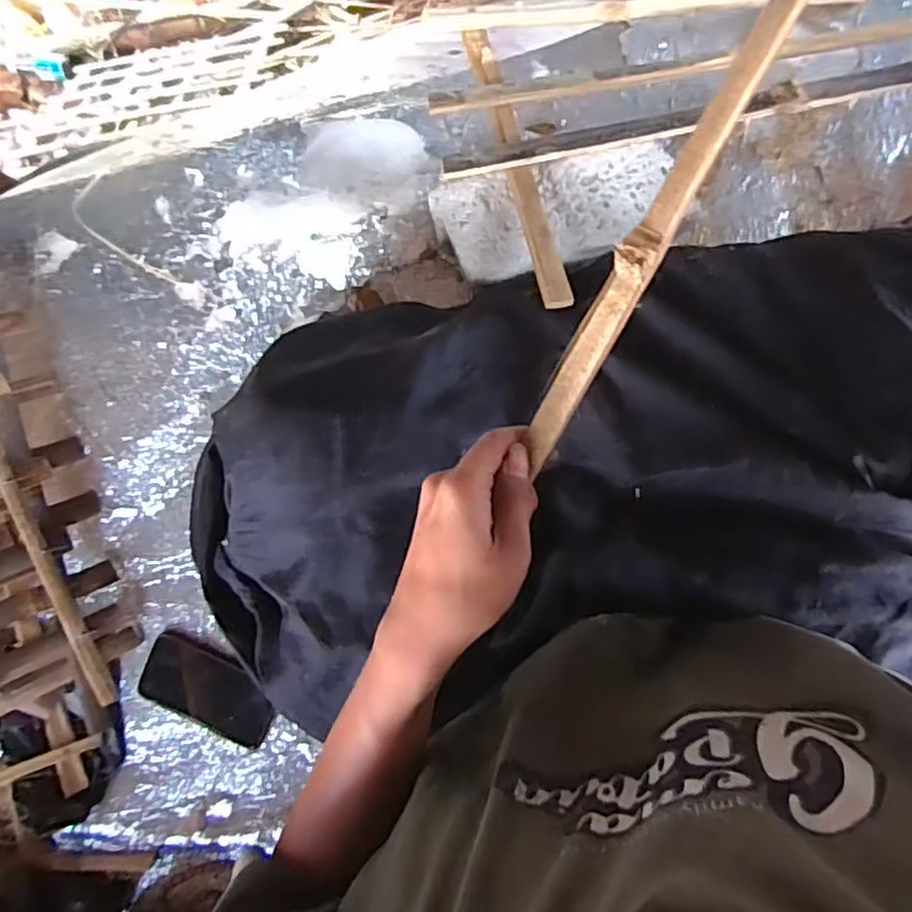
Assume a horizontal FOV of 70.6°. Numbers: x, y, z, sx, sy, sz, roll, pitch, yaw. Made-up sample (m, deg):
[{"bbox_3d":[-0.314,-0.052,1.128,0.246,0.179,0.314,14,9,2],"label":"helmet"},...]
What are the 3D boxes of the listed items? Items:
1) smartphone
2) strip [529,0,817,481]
[{"bbox_3d":[-0.282,0.268,0.735,0.157,0.012,0.084,23,93,6],"label":"smartphone"},{"bbox_3d":[0.135,-0.169,0.332,0.021,0.013,0.386,30,103,6],"label":"strip"}]

